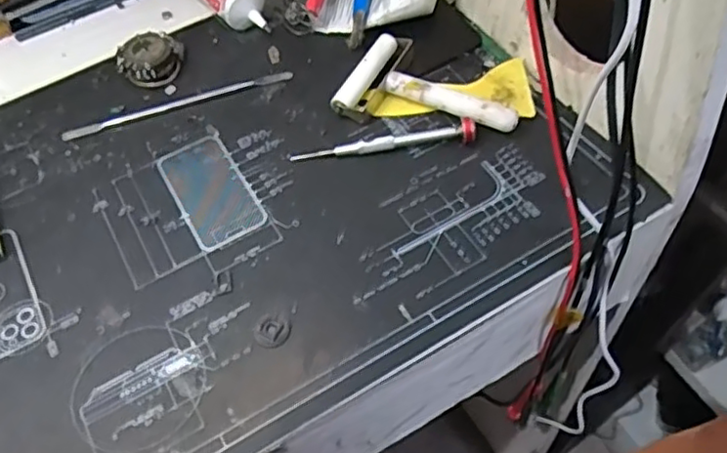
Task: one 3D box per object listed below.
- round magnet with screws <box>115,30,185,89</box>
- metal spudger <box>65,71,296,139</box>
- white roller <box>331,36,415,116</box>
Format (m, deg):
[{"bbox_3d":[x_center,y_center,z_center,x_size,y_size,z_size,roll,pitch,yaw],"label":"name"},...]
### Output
[{"bbox_3d":[-0.162,-0.126,0.484,0.041,0.026,0.037,0,57,5],"label":"round magnet with screws"},{"bbox_3d":[-0.136,-0.090,0.472,0.168,0.006,0.012,-16,57,-6],"label":"metal spudger"},{"bbox_3d":[0.006,-0.108,0.462,0.024,0.018,0.074,25,62,19],"label":"white roller"}]

